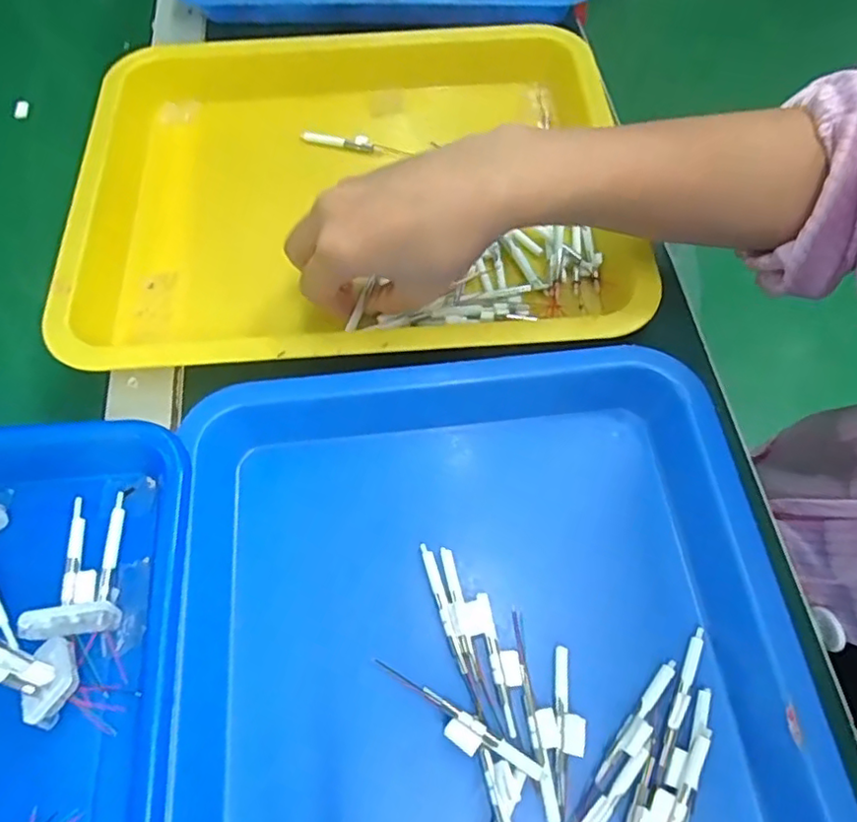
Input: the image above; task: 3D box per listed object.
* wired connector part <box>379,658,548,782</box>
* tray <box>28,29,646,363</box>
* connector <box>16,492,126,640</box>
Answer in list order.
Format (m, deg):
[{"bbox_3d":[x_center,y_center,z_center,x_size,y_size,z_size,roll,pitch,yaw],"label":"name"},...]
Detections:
[{"bbox_3d":[0.010,0.132,0.260,0.081,0.005,0.013,25,63,24],"label":"wired connector part"},{"bbox_3d":[-0.044,-0.145,0.395,0.335,0.046,0.280,-2,63,1],"label":"tray"},{"bbox_3d":[-0.152,0.068,0.276,0.037,0.012,0.065,-1,49,-3],"label":"connector"}]

